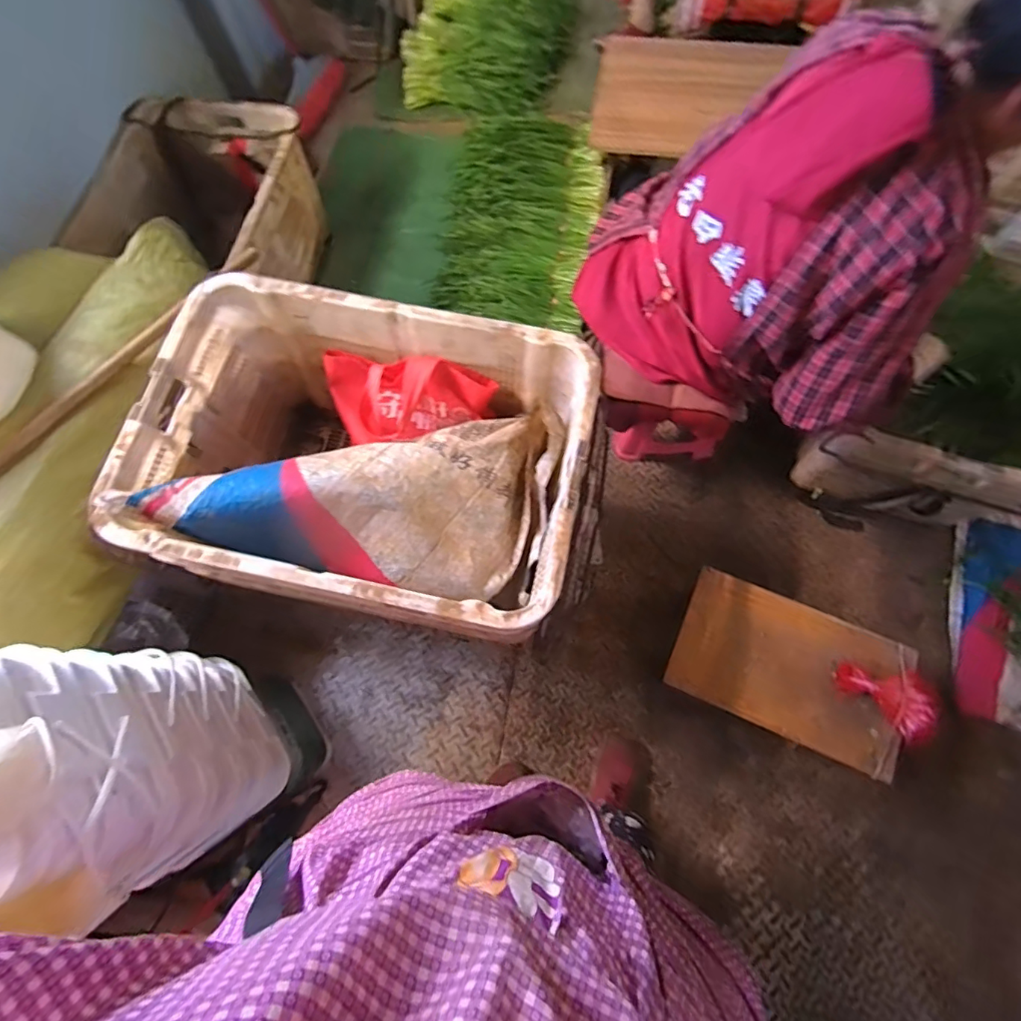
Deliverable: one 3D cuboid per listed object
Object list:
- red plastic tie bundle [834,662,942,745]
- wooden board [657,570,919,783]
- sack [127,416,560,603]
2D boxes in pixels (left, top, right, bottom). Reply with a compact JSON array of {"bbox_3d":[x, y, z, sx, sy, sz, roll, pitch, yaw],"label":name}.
[{"bbox_3d":[0.746,0.353,1.006,0.195,0.054,0.108,34,76,12],"label":"red plastic tie bundle"},{"bbox_3d":[0.567,0.316,1.045,0.449,0.035,0.266,23,76,6],"label":"wooden board"},{"bbox_3d":[-0.222,-0.007,0.822,0.575,0.146,0.285,-3,70,-16],"label":"sack"}]

